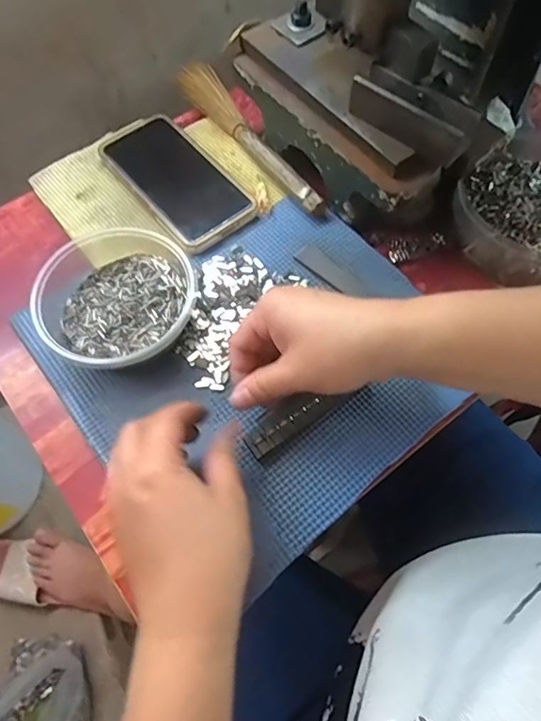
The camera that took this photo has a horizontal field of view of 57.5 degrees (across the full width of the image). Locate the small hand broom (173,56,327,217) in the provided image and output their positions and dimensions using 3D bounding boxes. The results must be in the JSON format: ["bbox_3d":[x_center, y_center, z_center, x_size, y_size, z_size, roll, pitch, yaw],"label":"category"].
[{"bbox_3d":[-0.026,-0.214,0.462,0.038,0.018,0.230,-29,67,-13],"label":"small hand broom"}]

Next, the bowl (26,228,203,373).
[{"bbox_3d":[-0.112,-0.046,0.367,0.111,0.042,0.111,0,64,0],"label":"bowl"}]

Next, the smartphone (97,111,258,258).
[{"bbox_3d":[-0.086,-0.166,0.441,0.076,0.006,0.162,-36,69,-16],"label":"smartphone"}]

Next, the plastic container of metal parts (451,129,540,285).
[{"bbox_3d":[0.230,-0.133,0.409,0.124,0.053,0.148,34,69,16],"label":"plastic container of metal parts"}]

